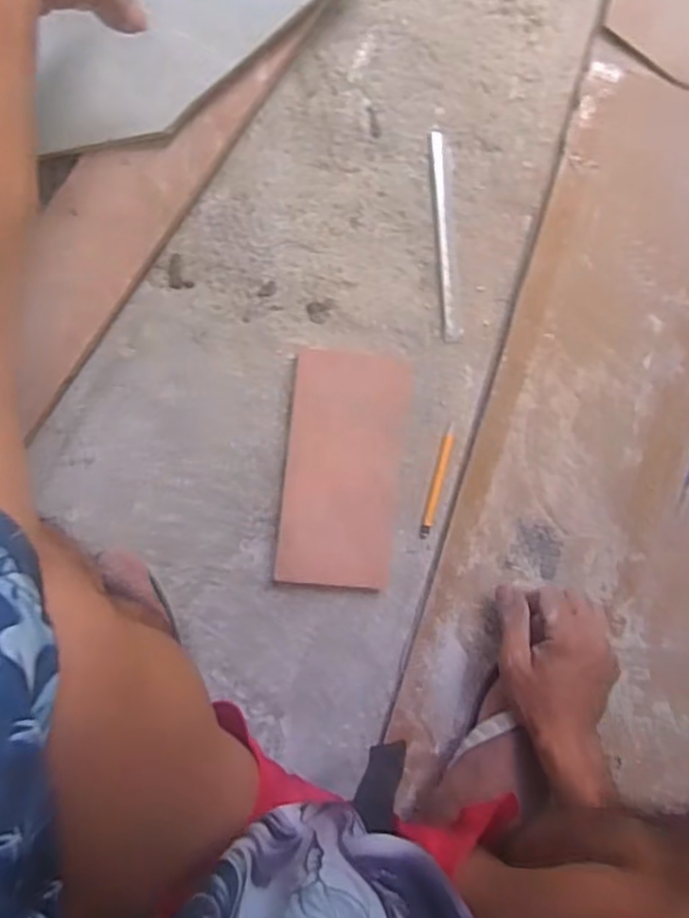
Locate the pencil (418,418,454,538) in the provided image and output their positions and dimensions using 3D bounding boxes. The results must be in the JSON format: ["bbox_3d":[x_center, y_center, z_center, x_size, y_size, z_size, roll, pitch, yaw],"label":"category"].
[{"bbox_3d":[0.084,0.021,0.651,0.011,0.004,0.105,12,94,-6],"label":"pencil"}]

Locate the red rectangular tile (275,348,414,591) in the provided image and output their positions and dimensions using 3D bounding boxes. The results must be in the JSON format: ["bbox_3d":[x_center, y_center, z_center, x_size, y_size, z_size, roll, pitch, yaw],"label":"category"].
[{"bbox_3d":[0.000,0.011,0.636,0.102,0.008,0.204,5,94,-18],"label":"red rectangular tile"}]

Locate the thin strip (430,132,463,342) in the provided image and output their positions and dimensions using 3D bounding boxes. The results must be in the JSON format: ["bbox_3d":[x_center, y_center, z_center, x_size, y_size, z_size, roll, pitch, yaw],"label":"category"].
[{"bbox_3d":[0.086,-0.191,0.627,0.014,0.004,0.176,-7,96,-4],"label":"thin strip"}]

